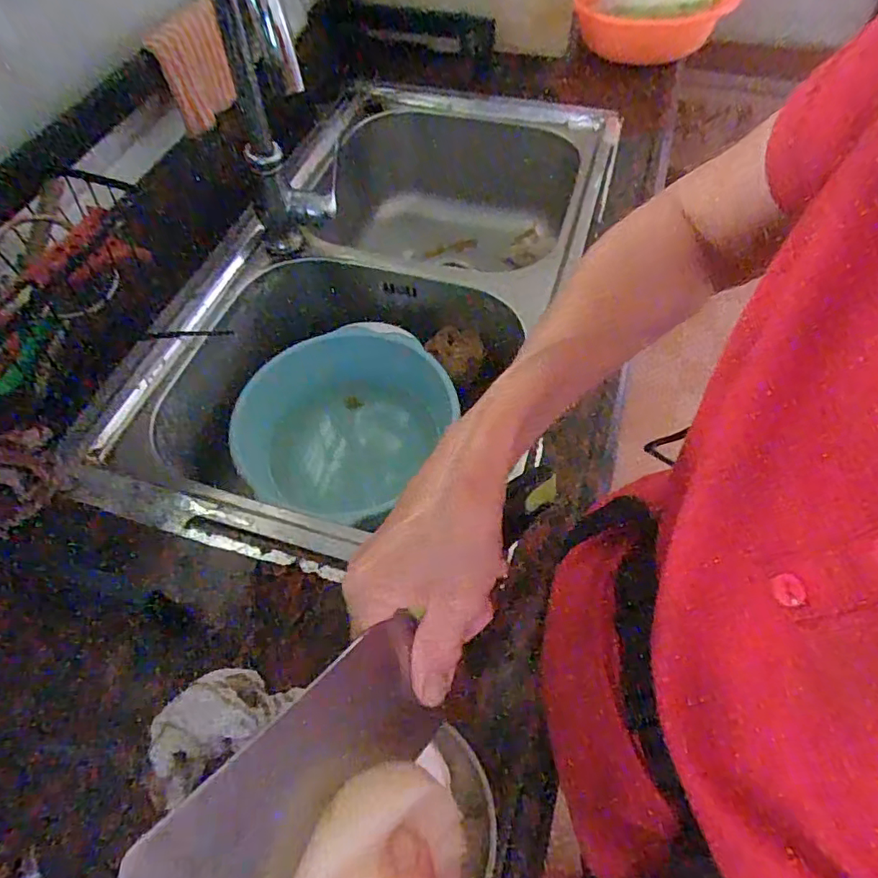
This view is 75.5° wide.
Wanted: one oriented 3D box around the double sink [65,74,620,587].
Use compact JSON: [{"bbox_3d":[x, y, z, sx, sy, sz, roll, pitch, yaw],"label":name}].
[{"bbox_3d":[-0.059,-0.170,0.756,0.415,0.265,0.758,14,59,11],"label":"double sink"}]

